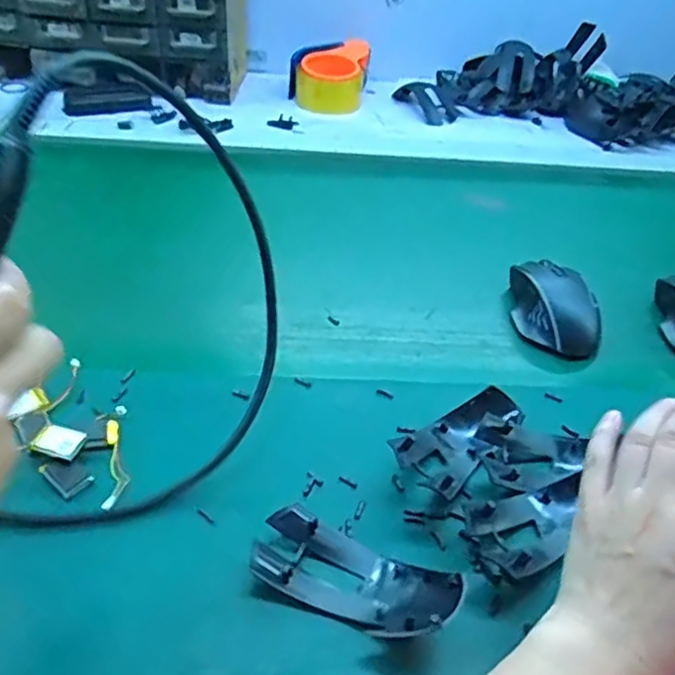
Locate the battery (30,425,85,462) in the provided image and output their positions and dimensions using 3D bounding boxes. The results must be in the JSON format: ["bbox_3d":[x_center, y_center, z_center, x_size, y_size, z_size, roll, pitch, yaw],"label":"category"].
[{"bbox_3d":[-0.180,0.068,0.429,0.030,0.006,0.020,14,62,5],"label":"battery"}]

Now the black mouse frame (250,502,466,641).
[{"bbox_3d":[0.010,0.135,0.374,0.116,0.026,0.051,13,39,28],"label":"black mouse frame"}]

